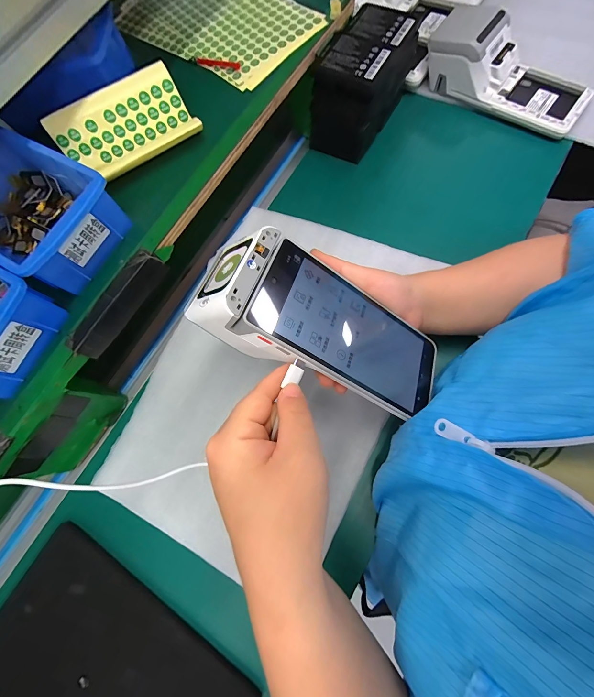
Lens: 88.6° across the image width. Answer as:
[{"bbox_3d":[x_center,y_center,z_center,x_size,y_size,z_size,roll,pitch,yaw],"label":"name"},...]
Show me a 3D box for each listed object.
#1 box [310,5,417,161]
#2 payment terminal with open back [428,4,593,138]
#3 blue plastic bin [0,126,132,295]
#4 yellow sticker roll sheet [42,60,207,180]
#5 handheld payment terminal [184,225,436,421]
[{"bbox_3d":[0.084,-0.327,0.377,0.083,0.097,0.135,31,80,13],"label":"box"},{"bbox_3d":[0.263,-0.356,0.382,0.215,0.052,0.085,37,81,14],"label":"payment terminal with open back"},{"bbox_3d":[-0.234,-0.121,0.263,0.151,0.048,0.099,28,79,12],"label":"blue plastic bin"},{"bbox_3d":[-0.158,-0.204,0.286,0.122,0.043,0.062,-32,74,-3],"label":"yellow sticker roll sheet"},{"bbox_3d":[0.027,-0.014,0.242,0.197,0.046,0.087,24,75,-22],"label":"handheld payment terminal"}]

